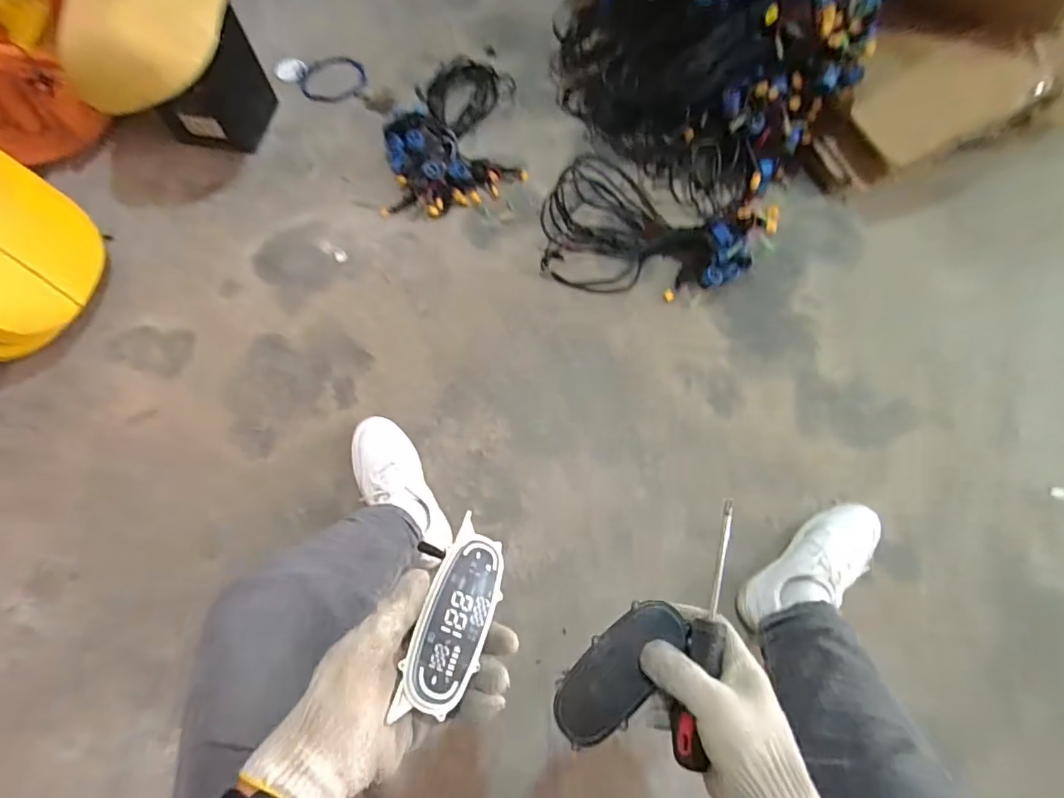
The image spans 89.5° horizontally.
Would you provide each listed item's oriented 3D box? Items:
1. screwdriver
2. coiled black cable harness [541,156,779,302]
[{"bbox_3d":[0.142,0.182,0.429,0.025,0.029,0.203,16,73,6],"label":"screwdriver"},{"bbox_3d":[0.184,-0.294,0.950,0.366,0.137,0.260,40,75,13],"label":"coiled black cable harness"}]

